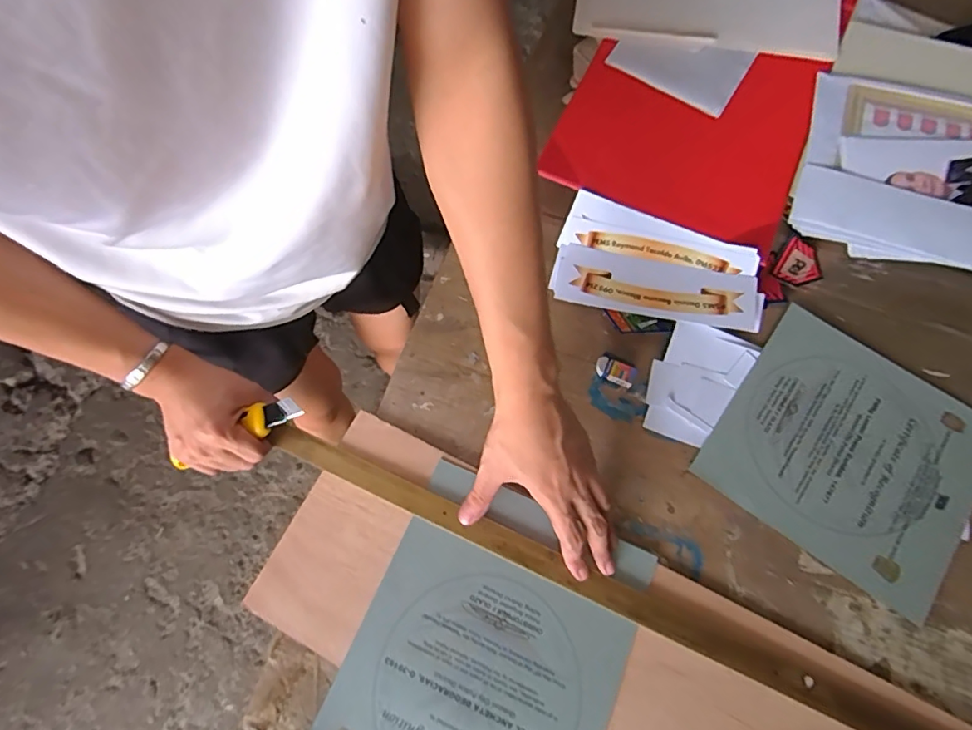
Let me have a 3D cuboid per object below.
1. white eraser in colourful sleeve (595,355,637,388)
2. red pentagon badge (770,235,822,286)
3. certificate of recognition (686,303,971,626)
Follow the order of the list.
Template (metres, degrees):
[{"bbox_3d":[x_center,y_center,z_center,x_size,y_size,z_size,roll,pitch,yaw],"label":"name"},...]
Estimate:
[{"bbox_3d":[0.130,0.006,0.526,0.040,0.010,0.021,26,74,8],"label":"white eraser in colourful sleeve"},{"bbox_3d":[0.340,-0.108,0.569,0.046,0.006,0.059,35,73,14],"label":"red pentagon badge"},{"bbox_3d":[0.344,0.080,0.499,0.220,0.011,0.209,35,73,14],"label":"certificate of recognition"}]

